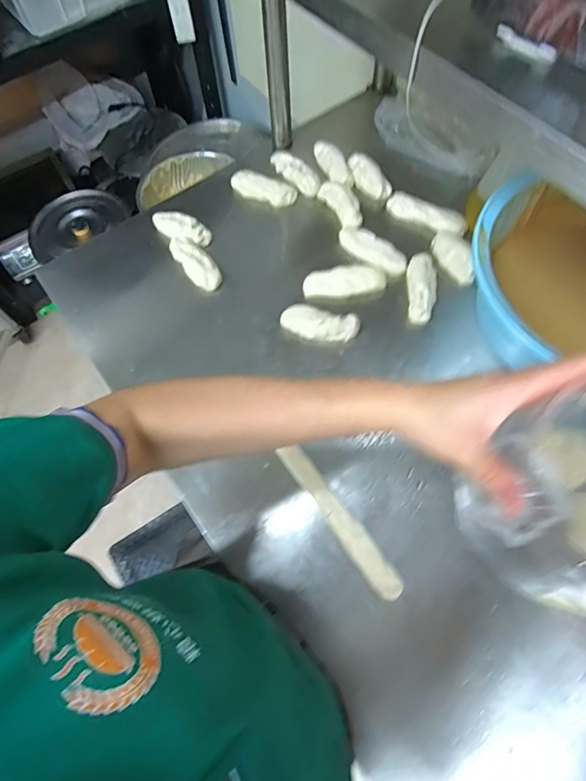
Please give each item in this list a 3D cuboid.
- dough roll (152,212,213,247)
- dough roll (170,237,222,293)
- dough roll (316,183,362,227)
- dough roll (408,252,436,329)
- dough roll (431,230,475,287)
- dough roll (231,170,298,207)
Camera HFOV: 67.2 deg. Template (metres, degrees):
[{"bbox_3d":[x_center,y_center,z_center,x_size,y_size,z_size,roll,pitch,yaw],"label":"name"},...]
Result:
[{"bbox_3d":[-0.191,-0.276,0.748,0.100,0.030,0.040,26,70,12],"label":"dough roll"},{"bbox_3d":[-0.159,-0.209,0.717,0.046,0.029,0.109,-35,70,-13],"label":"dough roll"},{"bbox_3d":[0.083,-0.326,0.759,0.042,0.028,0.112,-26,68,-9],"label":"dough roll"},{"bbox_3d":[0.202,-0.162,0.698,0.041,0.029,0.117,4,67,3],"label":"dough roll"},{"bbox_3d":[0.257,-0.215,0.710,0.044,0.033,0.091,-15,67,-5],"label":"dough roll"},{"bbox_3d":[-0.051,-0.360,0.785,0.118,0.027,0.049,22,69,11],"label":"dough roll"}]

